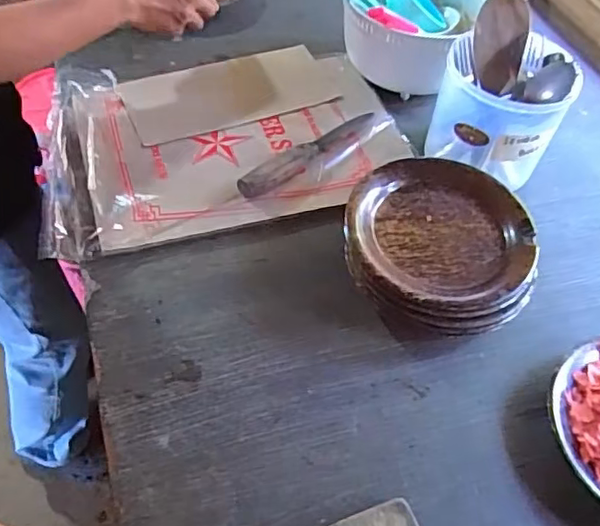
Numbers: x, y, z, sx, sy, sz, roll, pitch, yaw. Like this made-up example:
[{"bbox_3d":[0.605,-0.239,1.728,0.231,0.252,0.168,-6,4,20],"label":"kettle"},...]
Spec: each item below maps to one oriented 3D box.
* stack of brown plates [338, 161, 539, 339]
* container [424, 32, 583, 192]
[{"bbox_3d":[0.138,-0.014,0.613,0.181,0.069,0.190,12,53,3],"label":"stack of brown plates"},{"bbox_3d":[0.225,-0.170,0.685,0.132,0.131,0.122,11,53,3],"label":"container"}]

